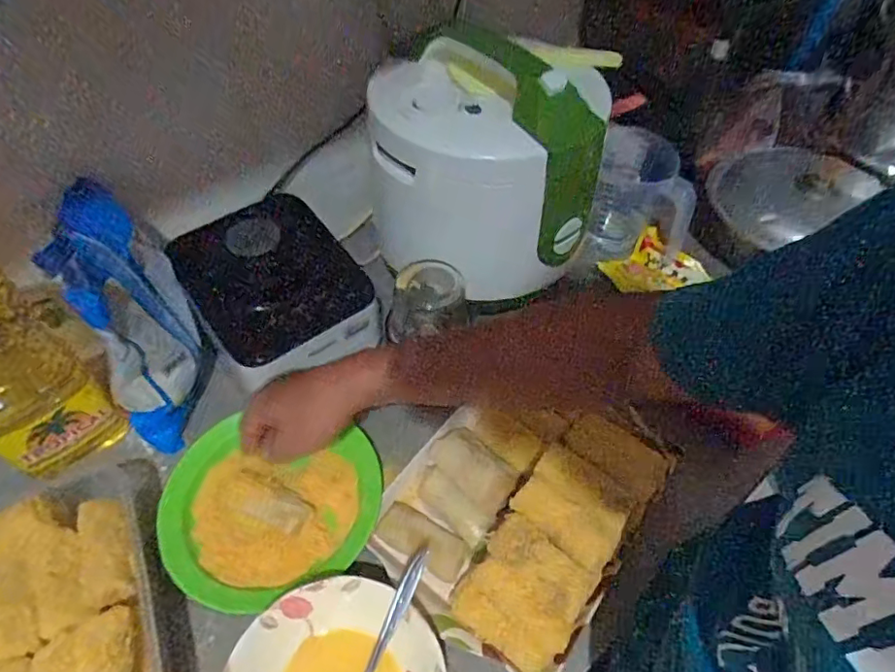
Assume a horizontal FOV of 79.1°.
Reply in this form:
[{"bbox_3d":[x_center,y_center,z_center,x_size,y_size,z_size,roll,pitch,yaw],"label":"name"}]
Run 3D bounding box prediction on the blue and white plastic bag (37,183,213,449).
[{"bbox_3d":[-0.296,-0.017,0.520,0.077,0.219,0.142,-16,54,-13],"label":"blue and white plastic bag"}]

